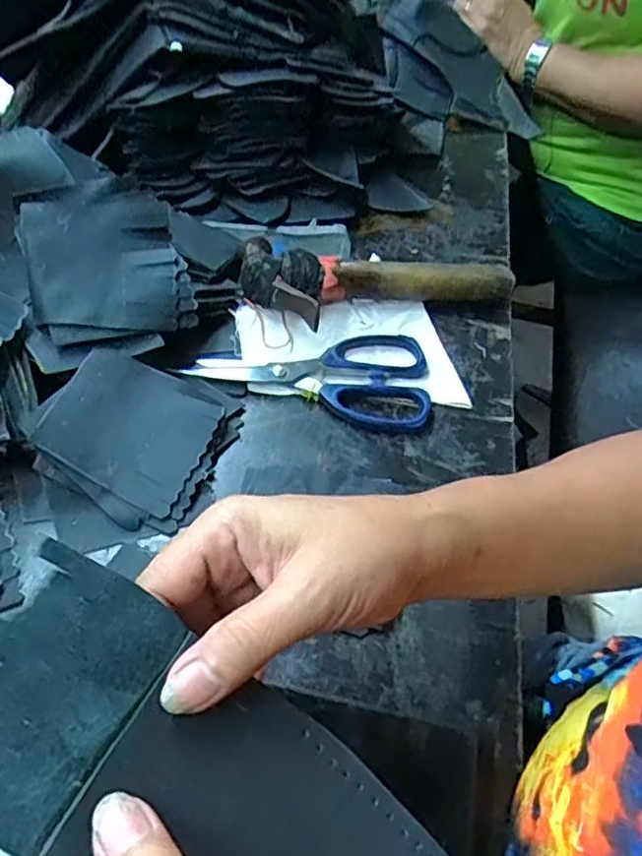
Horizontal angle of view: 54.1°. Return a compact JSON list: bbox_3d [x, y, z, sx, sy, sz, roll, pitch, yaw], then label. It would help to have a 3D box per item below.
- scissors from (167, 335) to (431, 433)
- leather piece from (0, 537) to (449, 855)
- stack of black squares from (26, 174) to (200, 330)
[{"bbox_3d":[-0.003,-0.049,0.474,0.175,0.013,0.083,14,55,7],"label":"scissors"},{"bbox_3d":[-0.033,0.128,0.217,0.205,0.035,0.082,34,57,-1],"label":"leather piece"},{"bbox_3d":[-0.147,-0.115,0.427,0.098,0.012,0.109,-17,87,-17],"label":"stack of black squares"}]

